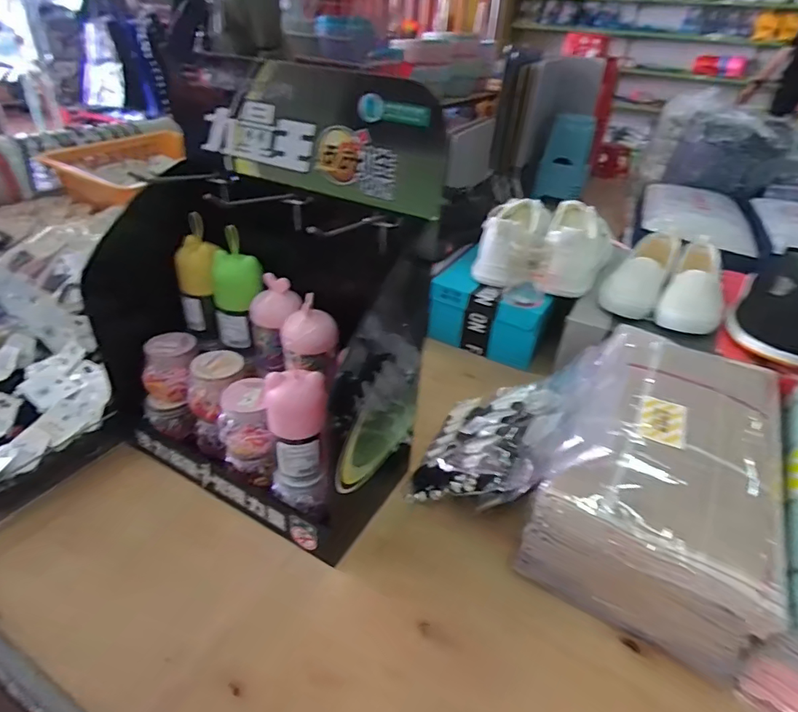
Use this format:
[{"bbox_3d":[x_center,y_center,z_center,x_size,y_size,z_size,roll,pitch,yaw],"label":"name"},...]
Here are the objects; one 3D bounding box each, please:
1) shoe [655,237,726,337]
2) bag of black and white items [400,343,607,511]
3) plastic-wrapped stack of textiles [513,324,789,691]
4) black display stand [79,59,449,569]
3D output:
[{"bbox_3d":[0.445,-0.107,0.719,0.076,0.060,0.219,23,39,25],"label":"shoe"},{"bbox_3d":[0.122,0.077,0.550,0.156,0.125,0.211,18,37,19],"label":"bag of black and white items"},{"bbox_3d":[0.272,0.110,0.493,0.185,0.120,0.313,22,39,24],"label":"plastic-wrapped stack of textiles"},{"bbox_3d":[-0.147,-0.051,0.470,0.320,0.377,0.165,21,39,23],"label":"black display stand"}]

